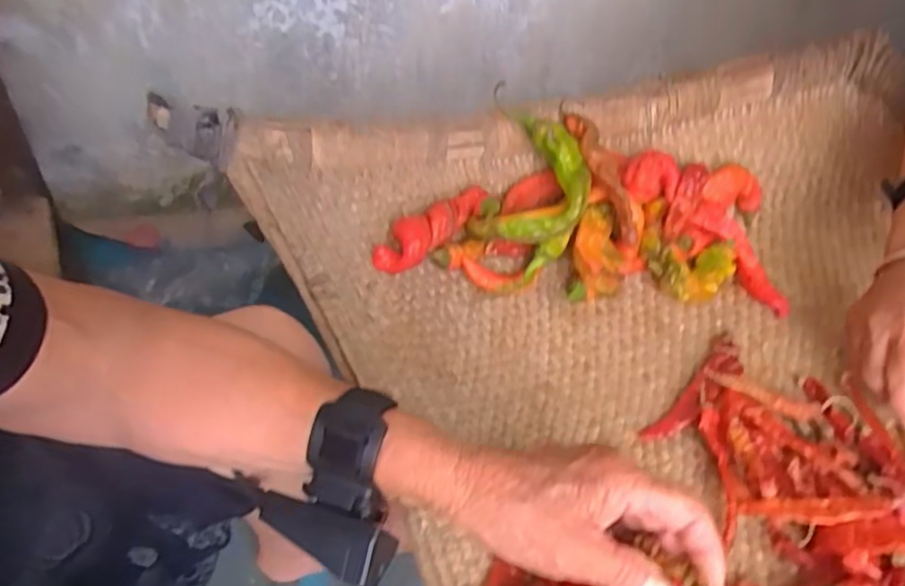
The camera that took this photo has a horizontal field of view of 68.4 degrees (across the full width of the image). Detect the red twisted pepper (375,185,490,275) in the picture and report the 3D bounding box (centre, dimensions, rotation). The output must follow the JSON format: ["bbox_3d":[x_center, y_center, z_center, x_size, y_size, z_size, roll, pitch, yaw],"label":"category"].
[{"bbox_3d":[-0.015,-0.051,0.532,0.032,0.042,0.107,35,54,23],"label":"red twisted pepper"}]

